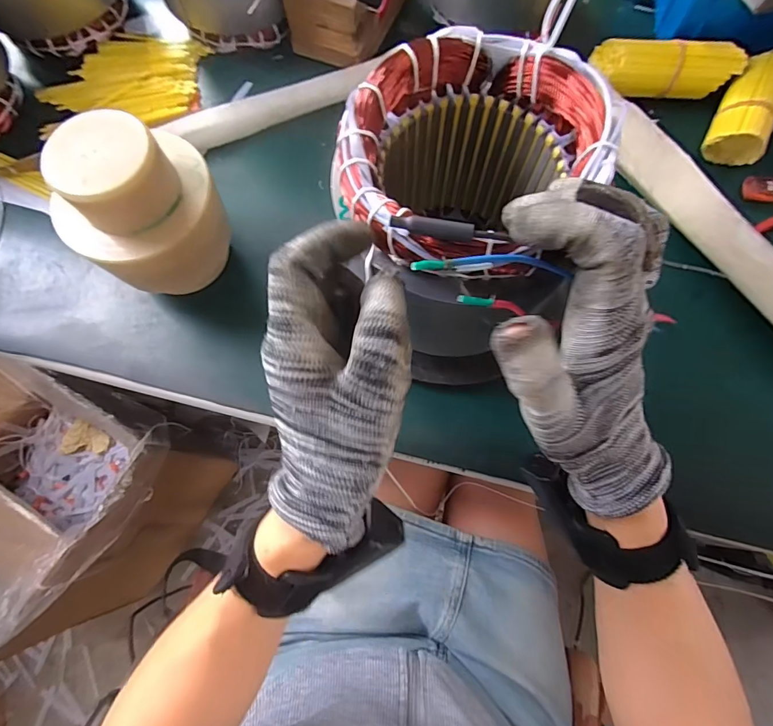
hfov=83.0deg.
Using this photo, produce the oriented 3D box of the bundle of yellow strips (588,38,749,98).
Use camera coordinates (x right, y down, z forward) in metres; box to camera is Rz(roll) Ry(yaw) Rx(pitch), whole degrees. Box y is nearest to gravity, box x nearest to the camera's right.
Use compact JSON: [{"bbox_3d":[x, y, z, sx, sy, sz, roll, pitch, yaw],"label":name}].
[{"bbox_3d":[0.267,-0.284,0.418,0.126,0.033,0.045,7,73,3],"label":"bundle of yellow strips"}]

